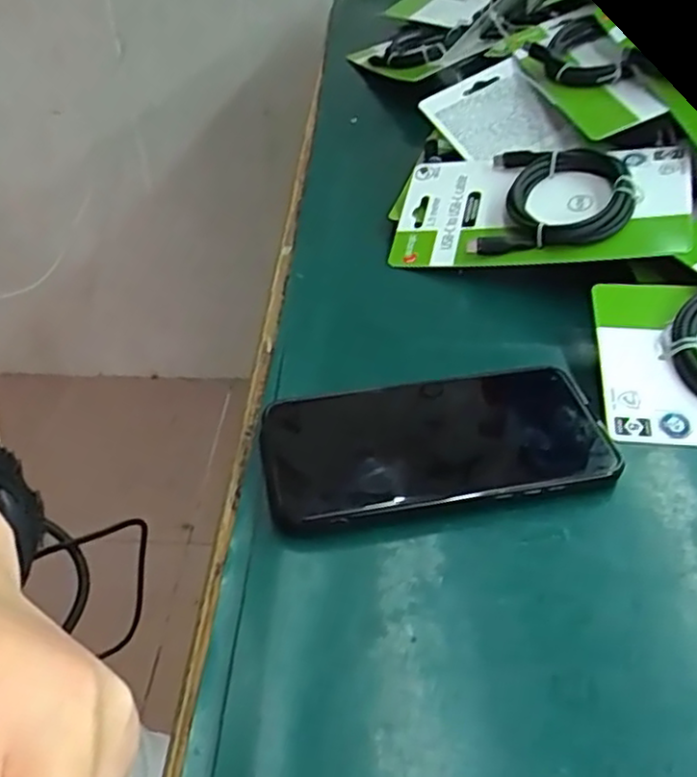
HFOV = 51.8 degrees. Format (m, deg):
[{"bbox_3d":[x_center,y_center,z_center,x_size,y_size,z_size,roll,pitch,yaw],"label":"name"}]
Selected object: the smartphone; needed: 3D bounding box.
[{"bbox_3d":[0.041,0.025,0.342,0.158,0.012,0.077,-7,42,-8],"label":"smartphone"}]

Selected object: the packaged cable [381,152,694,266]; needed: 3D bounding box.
[{"bbox_3d":[0.121,-0.119,0.462,0.178,0.021,0.098,4,55,22],"label":"packaged cable"}]

